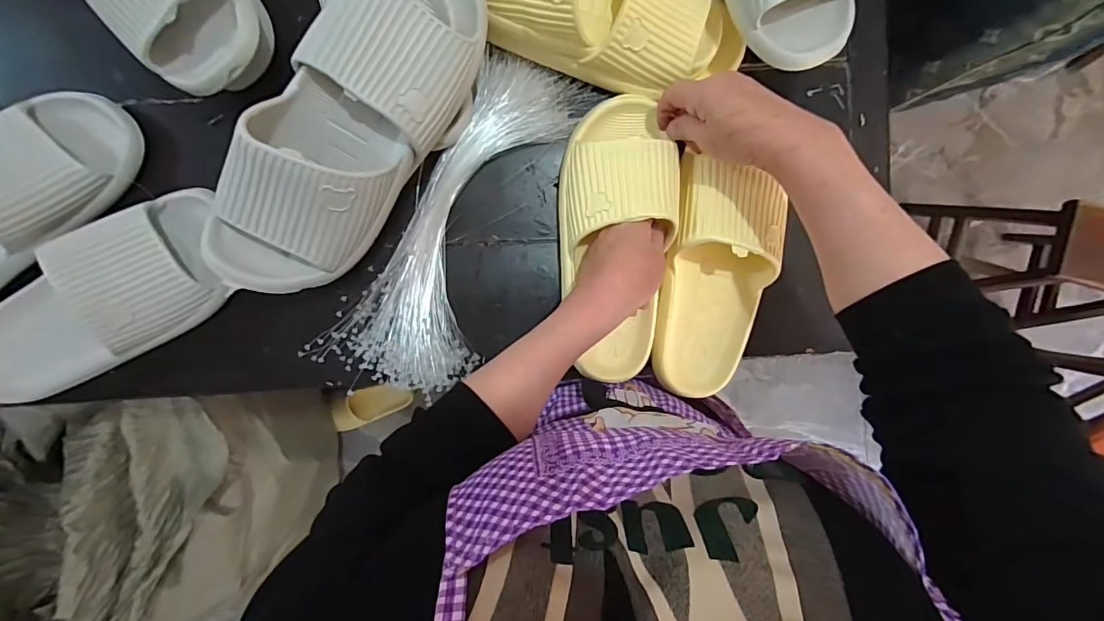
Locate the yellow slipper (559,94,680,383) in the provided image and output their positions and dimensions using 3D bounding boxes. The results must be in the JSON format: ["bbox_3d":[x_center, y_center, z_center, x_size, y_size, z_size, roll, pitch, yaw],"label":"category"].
[{"bbox_3d":[0.060,-0.063,0.433,0.098,0.070,0.260,-1,98,-4],"label":"yellow slipper"}]

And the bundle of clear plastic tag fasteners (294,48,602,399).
[{"bbox_3d":[-0.077,-0.077,0.446,0.127,0.021,0.336,31,89,-4],"label":"bundle of clear plastic tag fasteners"}]

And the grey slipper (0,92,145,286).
[{"bbox_3d":[-0.468,-0.079,0.390,0.109,0.060,0.259,44,88,-4],"label":"grey slipper"}]

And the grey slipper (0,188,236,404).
[{"bbox_3d":[-0.392,0.000,0.399,0.251,0.061,0.095,-35,93,-3],"label":"grey slipper"}]

